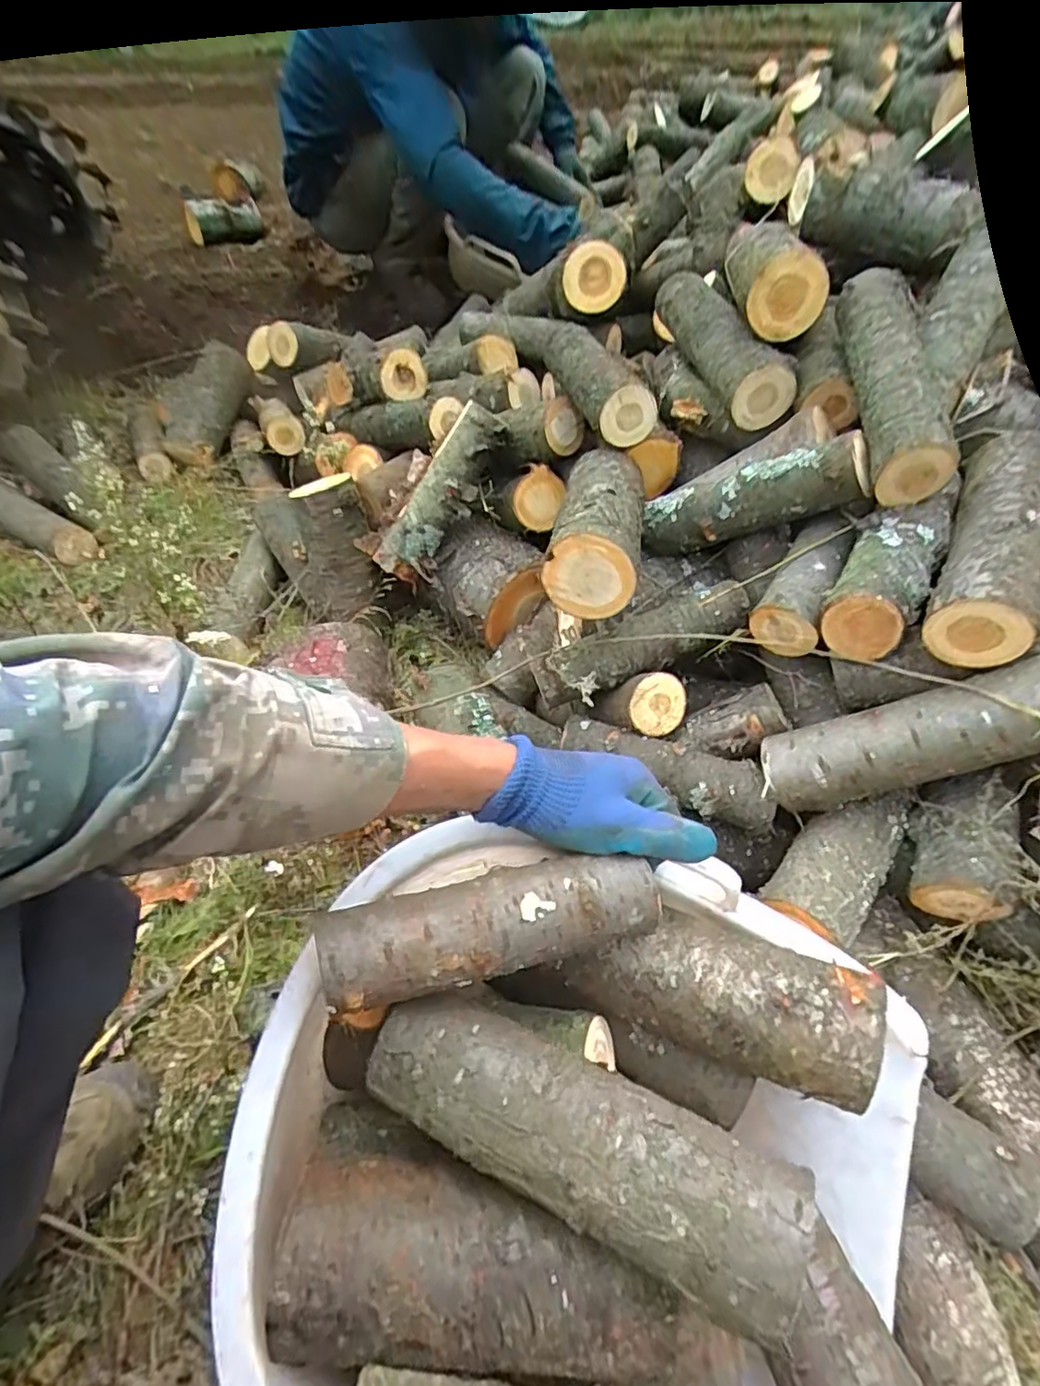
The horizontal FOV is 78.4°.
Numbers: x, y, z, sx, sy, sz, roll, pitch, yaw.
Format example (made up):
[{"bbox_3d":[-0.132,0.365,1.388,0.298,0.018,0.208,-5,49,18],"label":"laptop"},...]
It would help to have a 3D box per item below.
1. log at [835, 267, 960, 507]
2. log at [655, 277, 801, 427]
[{"bbox_3d":[0.315,-0.269,0.551,0.054,0.070,0.231,3,58,4],"label":"log"},{"bbox_3d":[0.213,-0.388,0.687,0.057,0.062,0.258,-10,58,-4],"label":"log"}]

